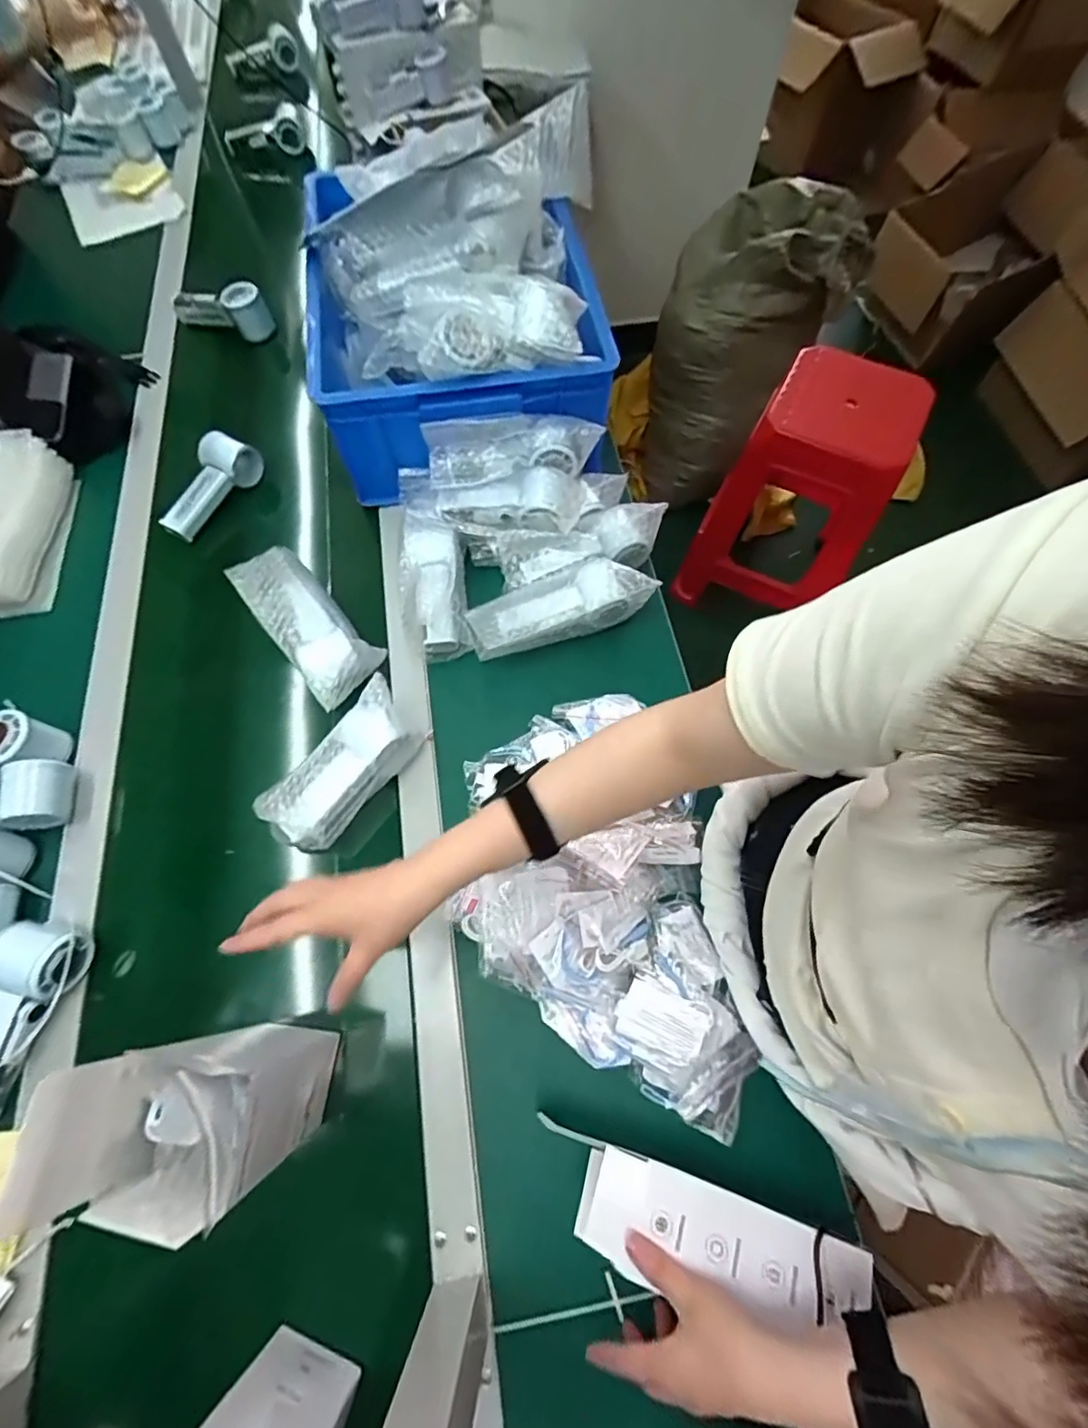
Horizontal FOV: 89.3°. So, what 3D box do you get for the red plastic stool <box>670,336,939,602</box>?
[{"bbox_3d":[0.597,-0.509,1.340,0.343,0.562,0.294,29,69,12],"label":"red plastic stool"}]

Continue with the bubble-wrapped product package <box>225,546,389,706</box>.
[{"bbox_3d":[-0.265,-0.100,0.628,0.085,0.058,0.198,-38,72,-16],"label":"bubble-wrapped product package"}]

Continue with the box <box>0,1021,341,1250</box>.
[{"bbox_3d":[-0.224,0.272,0.376,0.087,0.236,0.078,11,66,4],"label":"box"}]

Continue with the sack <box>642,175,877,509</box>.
[{"bbox_3d":[0.502,-0.964,1.520,0.343,0.759,0.336,43,50,16],"label":"sack"}]

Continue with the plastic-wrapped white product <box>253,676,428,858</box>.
[{"bbox_3d":[-0.203,0.058,0.566,0.075,0.067,0.172,36,70,14],"label":"plastic-wrapped white product"}]

